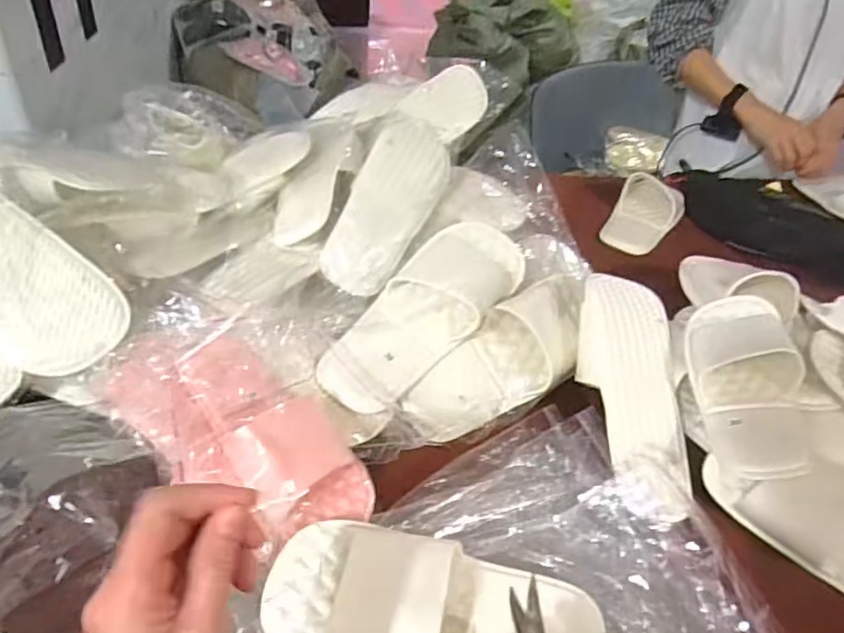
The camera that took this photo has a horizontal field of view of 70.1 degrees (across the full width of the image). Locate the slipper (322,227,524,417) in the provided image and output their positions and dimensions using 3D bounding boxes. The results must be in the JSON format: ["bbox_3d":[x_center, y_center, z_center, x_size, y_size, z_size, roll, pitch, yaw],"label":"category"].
[{"bbox_3d":[0.004,-0.008,0.644,0.112,0.055,0.268,31,60,26],"label":"slipper"}]

